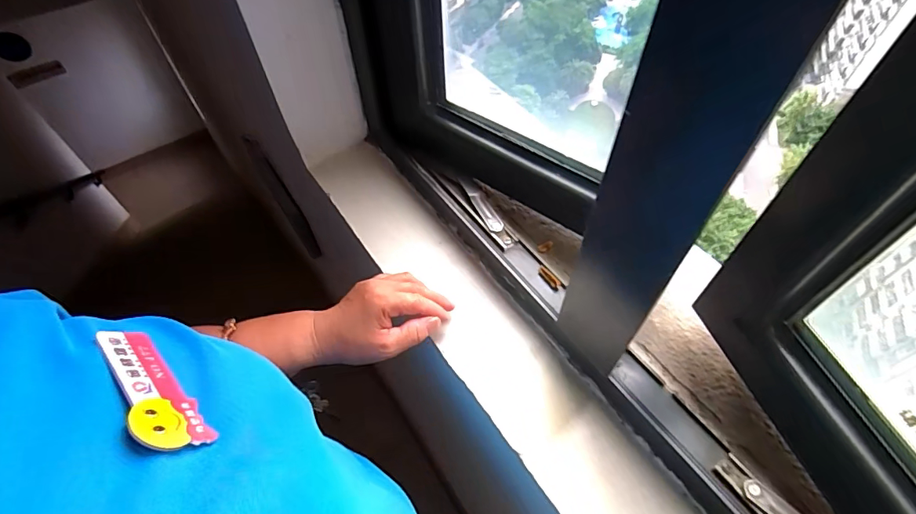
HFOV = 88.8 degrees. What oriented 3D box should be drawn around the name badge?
[{"bbox_3d":[-0.144,0.060,0.216,0.073,0.031,0.004,39,99,25],"label":"name badge"}]

